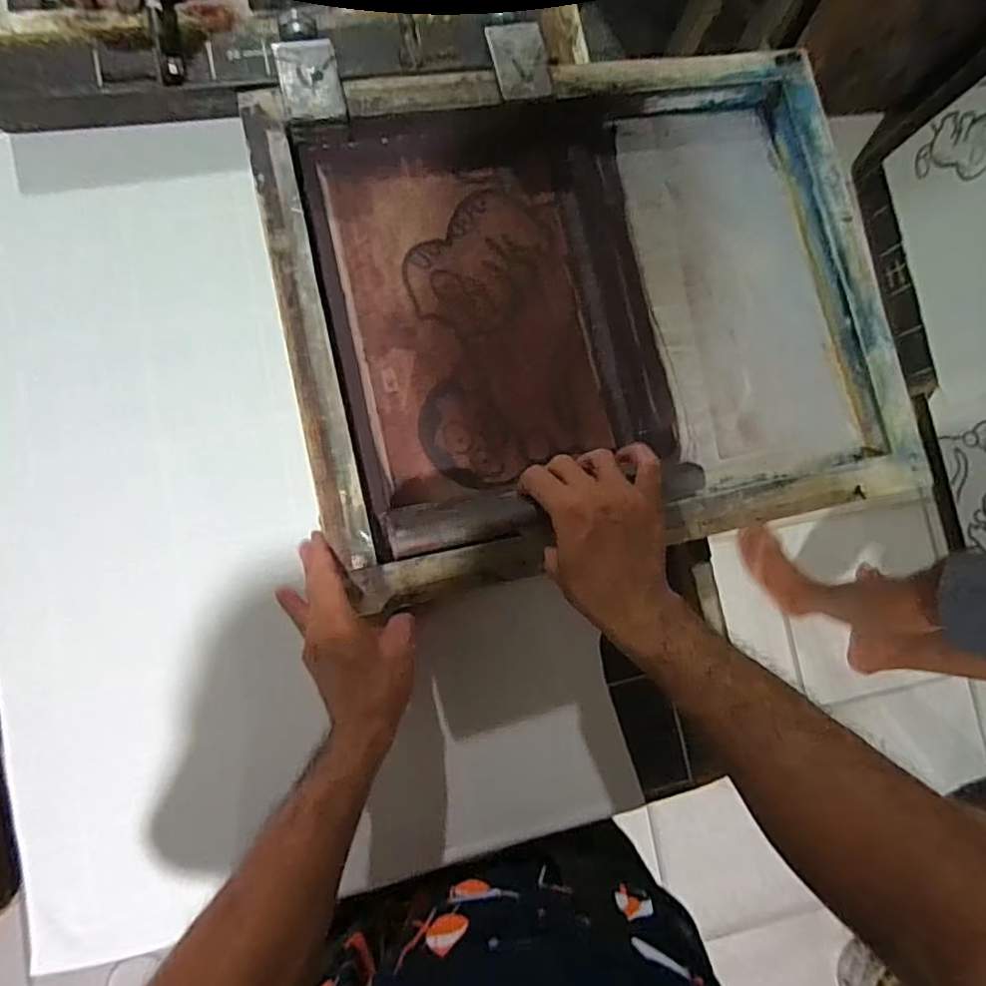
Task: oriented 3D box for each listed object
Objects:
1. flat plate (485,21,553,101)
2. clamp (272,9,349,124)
[{"bbox_3d":[0.026,-0.403,0.571,0.052,0.009,0.075,-13,84,-8],"label":"flat plate"},{"bbox_3d":[-0.165,-0.378,0.547,0.053,0.030,0.113,-12,84,-8],"label":"clamp"}]

